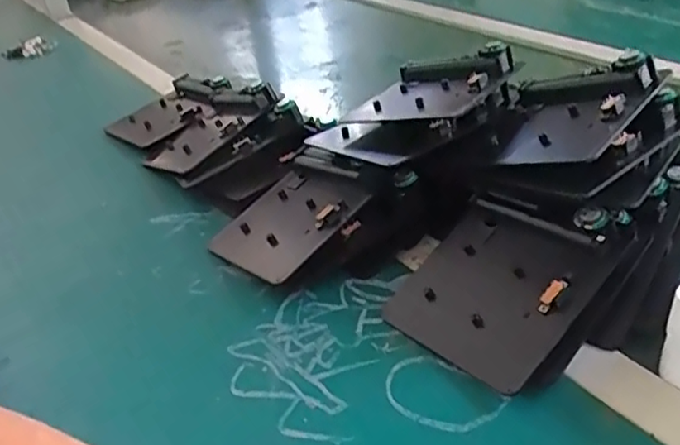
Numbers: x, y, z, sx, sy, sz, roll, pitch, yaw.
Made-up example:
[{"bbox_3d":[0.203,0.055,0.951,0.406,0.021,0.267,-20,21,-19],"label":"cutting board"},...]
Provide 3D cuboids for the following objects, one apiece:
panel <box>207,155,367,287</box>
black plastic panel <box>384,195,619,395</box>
[{"bbox_3d":[-0.038,-0.006,0.494,0.112,0.011,0.103,-47,37,-17],"label":"panel"},{"bbox_3d":[0.098,0.035,0.400,0.108,0.016,0.118,27,71,45],"label":"black plastic panel"}]

